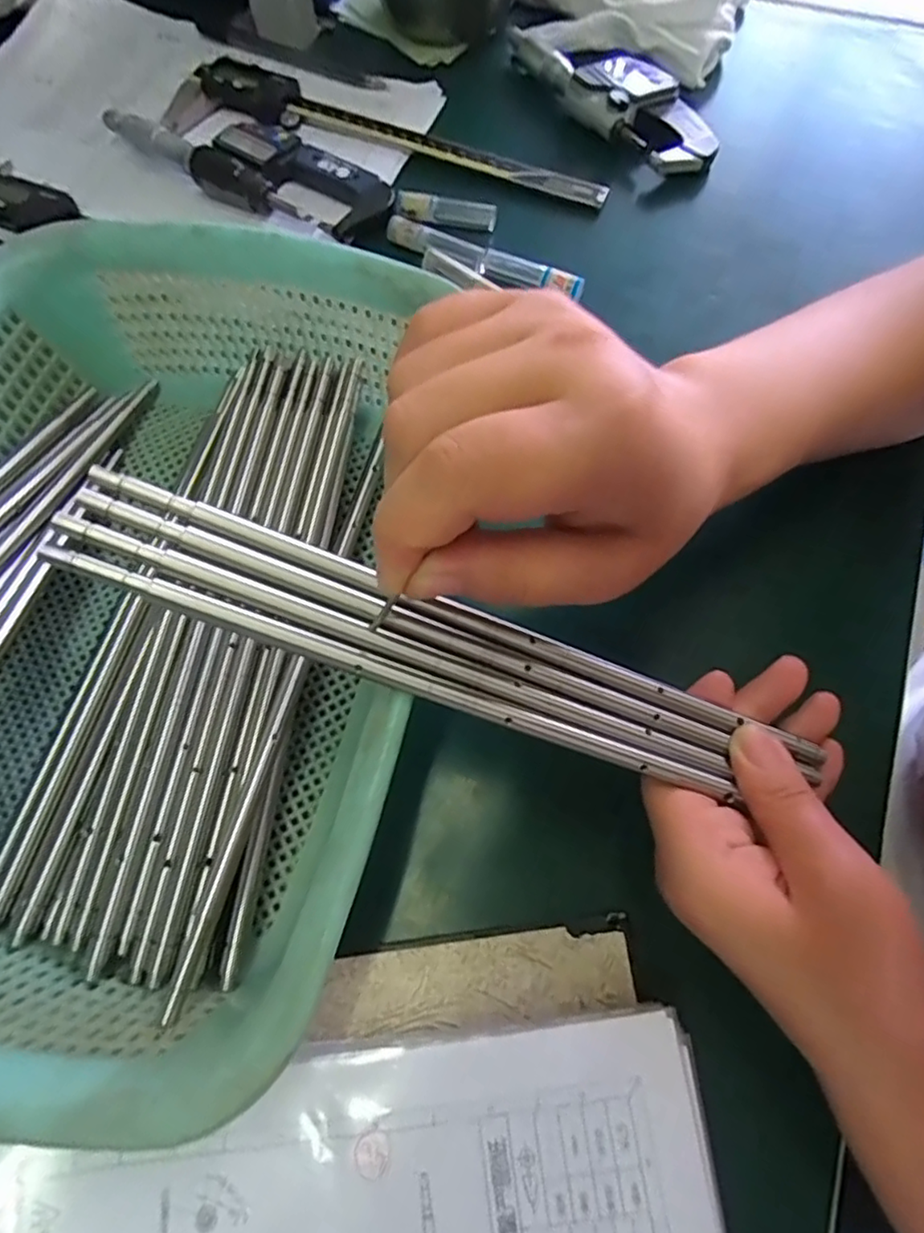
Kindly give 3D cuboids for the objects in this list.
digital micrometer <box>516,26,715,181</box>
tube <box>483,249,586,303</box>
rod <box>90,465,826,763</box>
[{"bbox_3d":[0.094,-0.324,0.383,0.061,0.025,0.152,-27,71,-10],"label":"digital micrometer"},{"bbox_3d":[0.039,-0.186,0.343,0.058,0.008,0.012,25,70,10],"label":"tube"},{"bbox_3d":[0.011,0.004,0.200,0.243,0.004,0.008,21,68,-12],"label":"rod"}]

